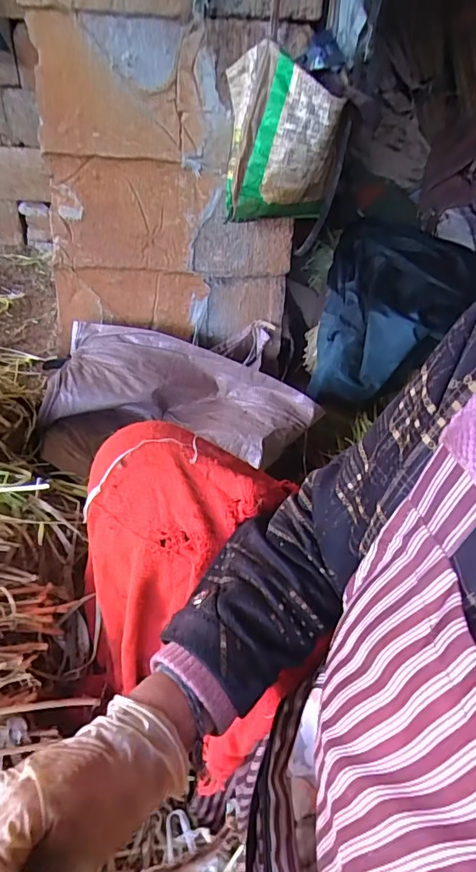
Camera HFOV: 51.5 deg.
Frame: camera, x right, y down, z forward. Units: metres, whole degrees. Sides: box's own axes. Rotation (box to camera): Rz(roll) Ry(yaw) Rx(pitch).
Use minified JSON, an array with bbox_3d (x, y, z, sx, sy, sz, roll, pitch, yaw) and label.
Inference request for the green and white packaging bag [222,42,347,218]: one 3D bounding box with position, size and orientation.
[{"bbox_3d":[0.068,-0.450,0.755,0.161,0.211,0.120,2,35,-6],"label":"green and white packaging bag"}]

